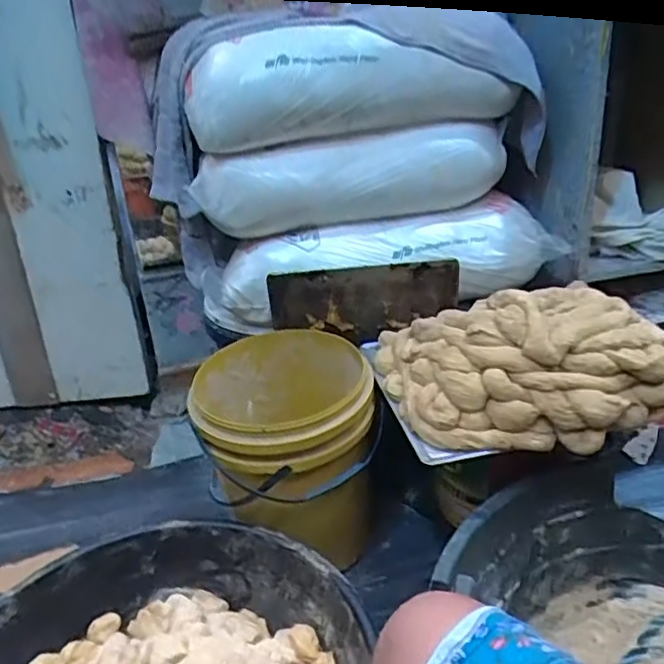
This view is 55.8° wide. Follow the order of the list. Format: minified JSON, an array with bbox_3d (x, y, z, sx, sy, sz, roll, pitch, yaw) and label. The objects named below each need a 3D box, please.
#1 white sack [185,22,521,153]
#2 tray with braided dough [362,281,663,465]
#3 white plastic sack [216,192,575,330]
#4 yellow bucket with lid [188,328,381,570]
[{"bbox_3d":[0.032,-0.411,1.049,0.507,0.178,0.227,5,27,14],"label":"white sack"},{"bbox_3d":[0.295,0.023,0.945,0.424,0.156,0.325,-4,26,-6],"label":"tray with braided dough"},{"bbox_3d":[0.099,-0.123,1.165,0.625,0.185,0.123,-4,26,-5],"label":"white plastic sack"},{"bbox_3d":[-0.073,0.207,1.073,0.291,0.333,0.311,-6,26,-8],"label":"yellow bucket with lid"}]

